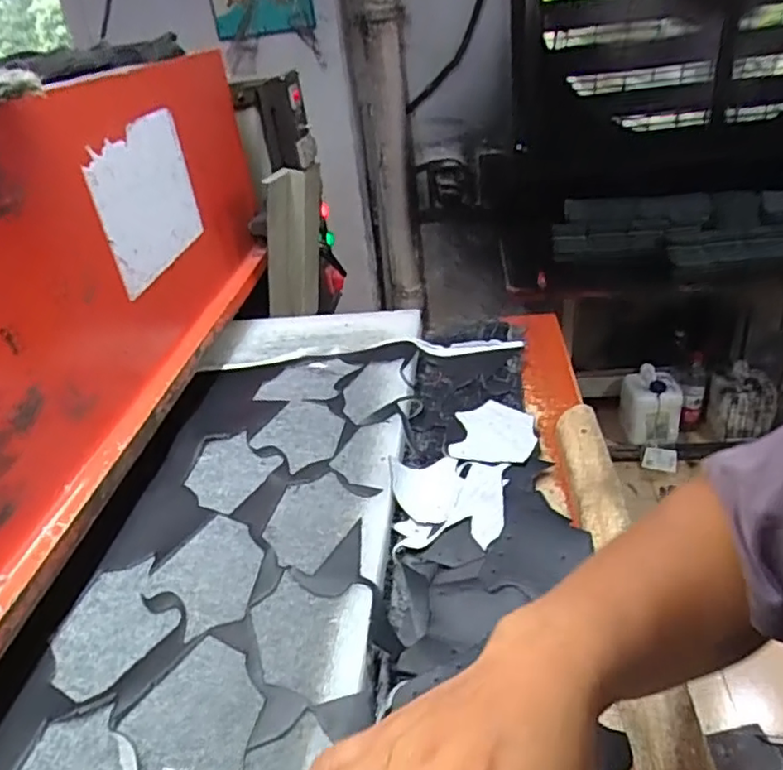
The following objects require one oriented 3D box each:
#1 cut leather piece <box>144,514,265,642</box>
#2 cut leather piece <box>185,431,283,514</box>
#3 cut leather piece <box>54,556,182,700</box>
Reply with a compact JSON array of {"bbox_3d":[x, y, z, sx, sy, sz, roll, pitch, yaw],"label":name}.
[{"bbox_3d":[-0.165,0.172,0.585,0.120,0.004,0.102,24,41,39],"label":"cut leather piece"},{"bbox_3d":[-0.185,0.096,0.715,0.101,0.004,0.108,13,37,26],"label":"cut leather piece"},{"bbox_3d":[-0.242,0.207,0.550,0.096,0.004,0.128,-23,35,-24],"label":"cut leather piece"}]

